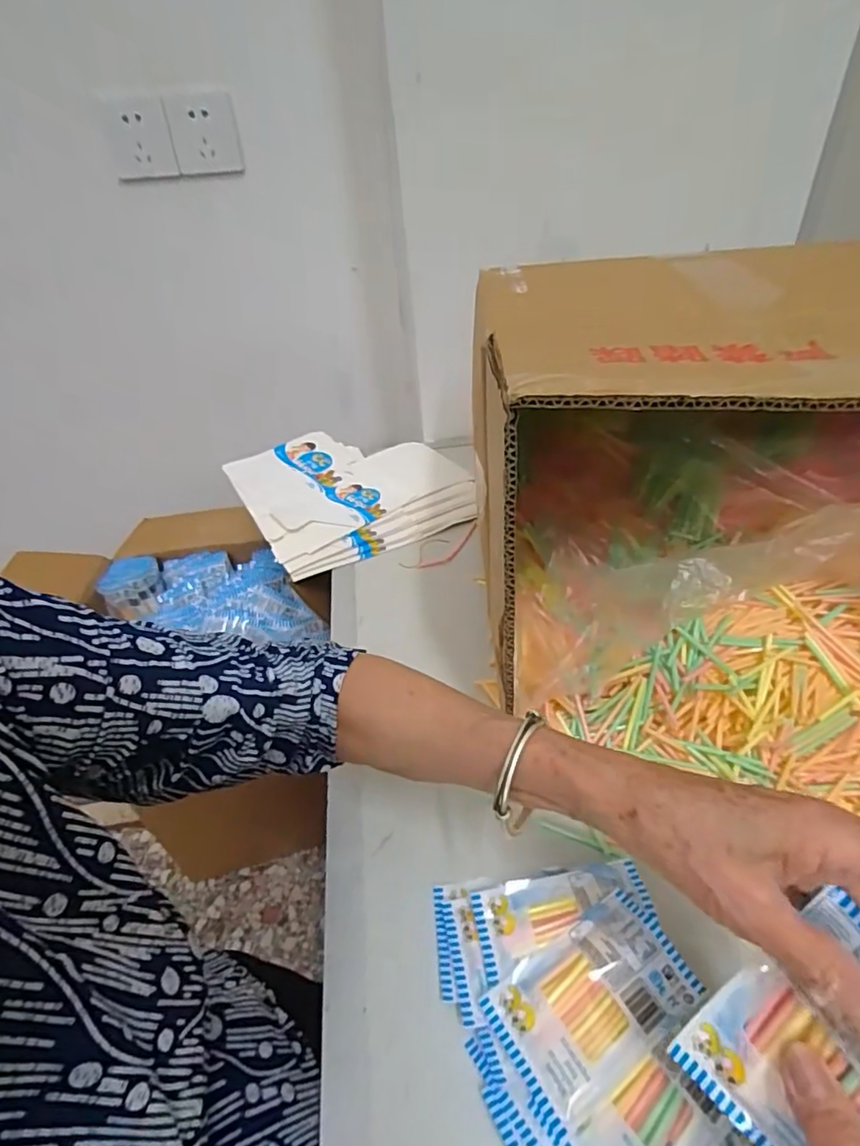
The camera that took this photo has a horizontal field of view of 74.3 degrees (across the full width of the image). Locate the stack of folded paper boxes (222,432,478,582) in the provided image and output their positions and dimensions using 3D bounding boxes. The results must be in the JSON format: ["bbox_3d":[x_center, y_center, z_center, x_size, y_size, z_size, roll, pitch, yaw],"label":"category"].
[{"bbox_3d":[-0.099,-0.117,0.750,0.272,0.033,0.279,-24,43,-20],"label":"stack of folded paper boxes"}]

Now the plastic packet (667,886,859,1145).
[{"bbox_3d":[0.149,0.184,0.221,0.015,0.104,0.061,13,21,-42],"label":"plastic packet"}]

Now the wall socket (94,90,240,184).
[{"bbox_3d":[-0.343,-0.580,0.757,0.166,0.084,0.018,-6,40,-3],"label":"wall socket"}]

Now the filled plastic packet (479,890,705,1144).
[{"bbox_3d":[0.085,0.226,0.302,0.101,0.009,0.061,-27,43,-18],"label":"filled plastic packet"}]

